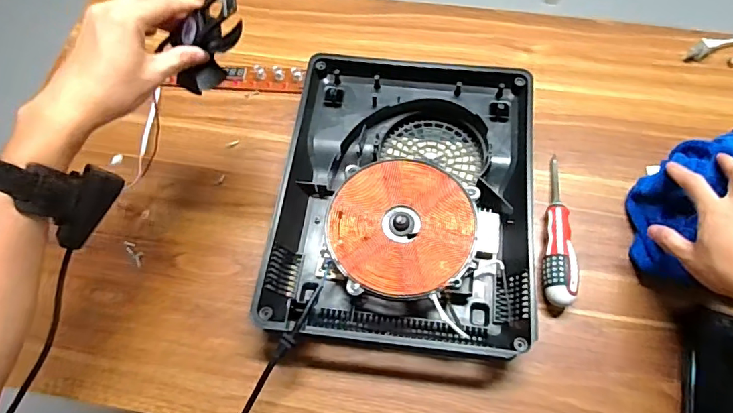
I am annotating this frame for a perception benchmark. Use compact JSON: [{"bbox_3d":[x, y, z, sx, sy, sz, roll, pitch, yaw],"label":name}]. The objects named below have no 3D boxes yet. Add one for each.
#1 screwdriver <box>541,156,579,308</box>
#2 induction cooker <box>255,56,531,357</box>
[{"bbox_3d":[0.213,0.021,0.549,0.031,0.033,0.182,8,65,5],"label":"screwdriver"},{"bbox_3d":[0.046,-0.019,0.558,0.267,0.056,0.341,7,64,5],"label":"induction cooker"}]

